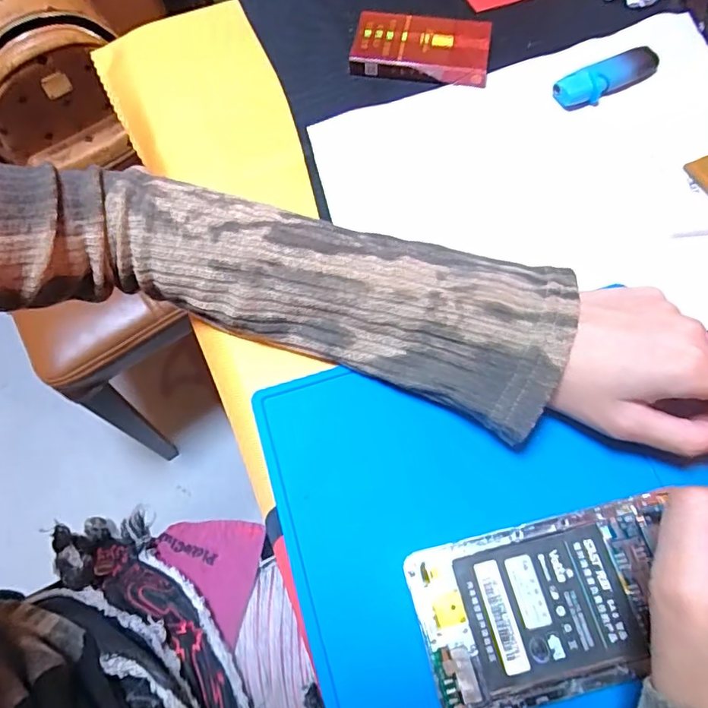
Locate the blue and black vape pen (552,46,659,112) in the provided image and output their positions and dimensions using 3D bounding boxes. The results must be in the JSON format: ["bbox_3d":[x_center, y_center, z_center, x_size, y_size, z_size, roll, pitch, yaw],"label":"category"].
[{"bbox_3d":[0.183,-0.199,0.380,0.082,0.011,0.023,-24,68,-10],"label":"blue and black vape pen"}]

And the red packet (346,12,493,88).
[{"bbox_3d":[0.050,-0.229,0.398,0.100,0.021,0.054,9,67,4],"label":"red packet"}]

